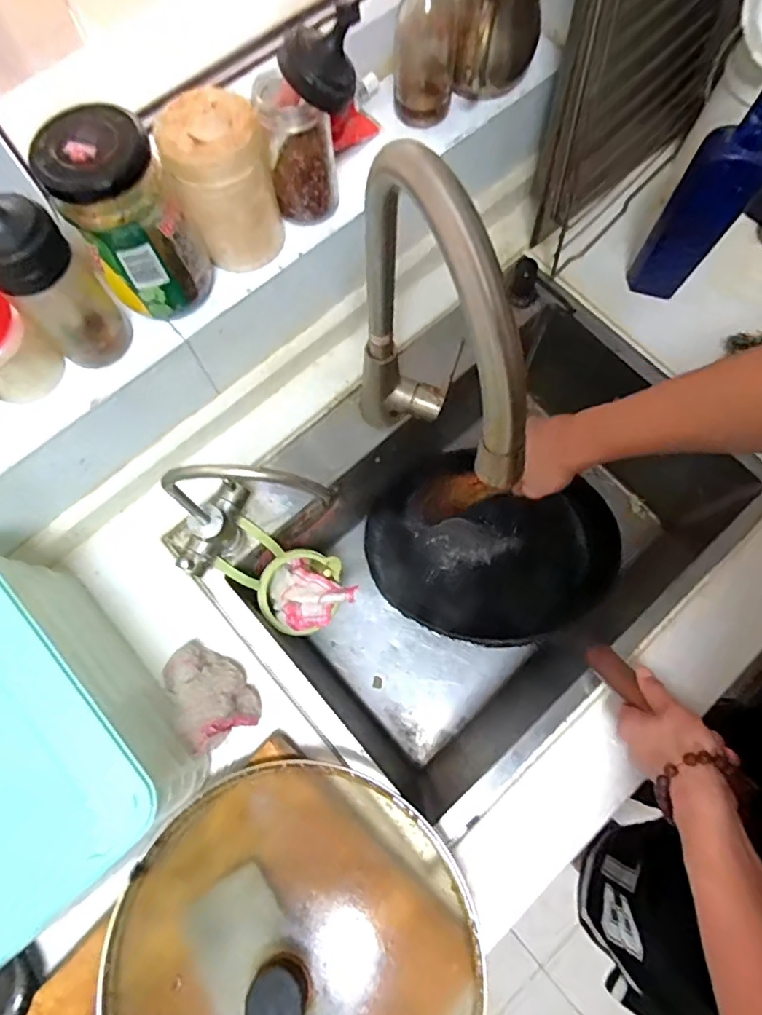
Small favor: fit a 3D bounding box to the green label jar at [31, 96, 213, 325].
[{"bbox_3d":[-0.200,-0.230,0.462,0.089,0.157,0.078,-29,75,-6],"label":"green label jar"}]

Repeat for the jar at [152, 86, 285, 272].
[{"bbox_3d":[-0.137,-0.285,0.493,0.081,0.124,0.078,-1,74,2],"label":"jar"}]

